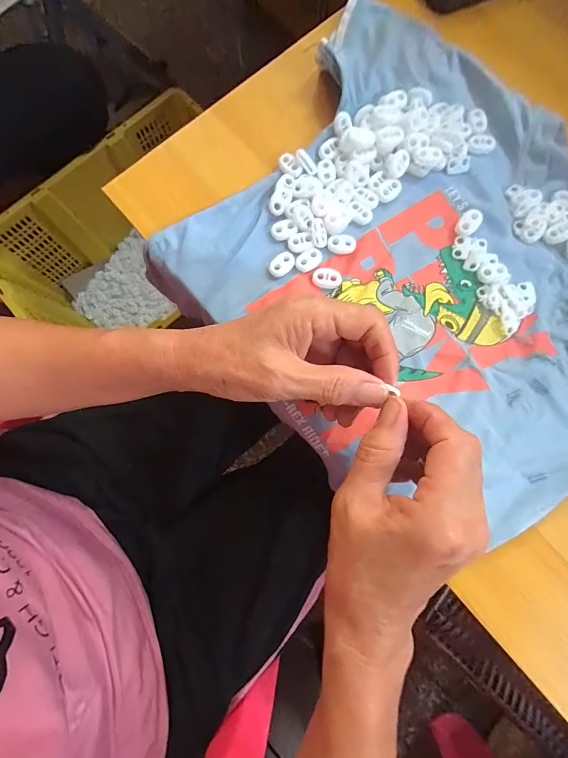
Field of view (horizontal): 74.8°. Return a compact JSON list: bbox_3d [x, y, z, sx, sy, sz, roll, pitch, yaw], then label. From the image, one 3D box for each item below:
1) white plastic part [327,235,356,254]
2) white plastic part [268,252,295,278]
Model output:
[{"bbox_3d":[0.047,-0.108,0.297,0.022,0.004,0.014,-5,80,0],"label":"white plastic part"},{"bbox_3d":[-0.001,-0.091,0.296,0.016,0.005,0.022,42,83,7],"label":"white plastic part"}]

